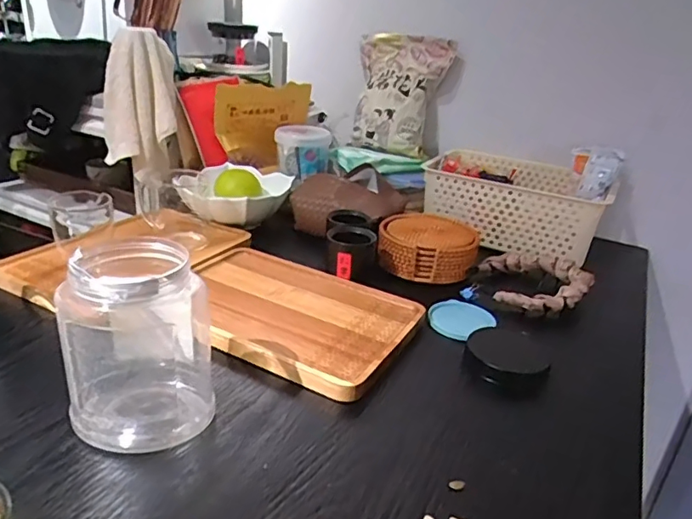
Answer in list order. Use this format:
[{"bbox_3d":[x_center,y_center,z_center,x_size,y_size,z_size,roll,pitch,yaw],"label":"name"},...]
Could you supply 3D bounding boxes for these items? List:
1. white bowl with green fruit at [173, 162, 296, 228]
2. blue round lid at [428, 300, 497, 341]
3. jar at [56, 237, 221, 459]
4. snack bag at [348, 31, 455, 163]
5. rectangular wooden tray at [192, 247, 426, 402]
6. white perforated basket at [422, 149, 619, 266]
[{"bbox_3d":[-0.176,-0.104,0.892,0.154,0.070,0.167,4,25,-2],"label":"white bowl with green fruit"},{"bbox_3d":[0.143,0.072,0.665,0.077,0.016,0.078,4,25,-2],"label":"blue round lid"},{"bbox_3d":[-0.169,0.067,0.446,0.097,0.148,0.095,4,25,-2],"label":"jar"},{"bbox_3d":[0.096,-0.328,1.045,0.190,0.230,0.054,15,-2,25],"label":"snack bag"},{"bbox_3d":[-0.072,0.057,0.641,0.299,0.014,0.195,18,28,26],"label":"rectangular wooden tray"},{"bbox_3d":[0.297,-0.103,0.933,0.281,0.106,0.210,17,28,25],"label":"white perforated basket"}]

